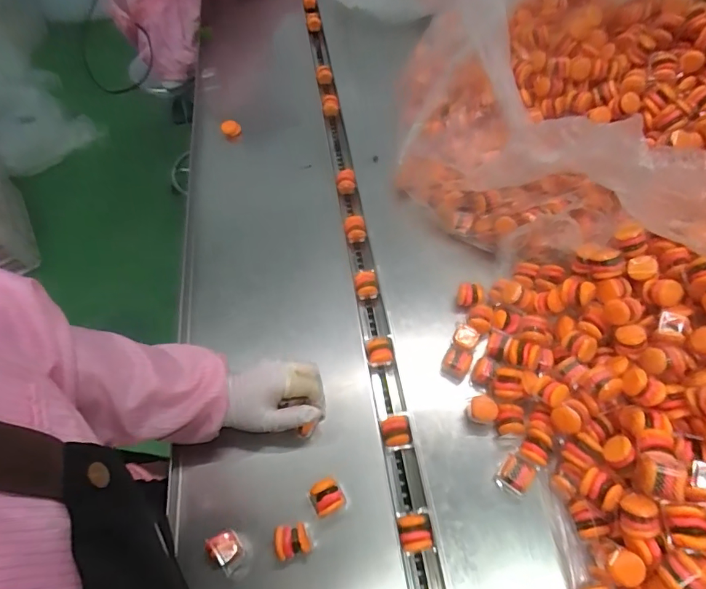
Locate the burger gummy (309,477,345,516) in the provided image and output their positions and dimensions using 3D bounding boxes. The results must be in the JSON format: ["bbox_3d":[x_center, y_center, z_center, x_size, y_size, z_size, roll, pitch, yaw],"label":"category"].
[{"bbox_3d":[-0.026,0.211,0.453,0.031,0.031,0.033,-26,61,-14],"label":"burger gummy"}]

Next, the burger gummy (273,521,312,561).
[{"bbox_3d":[-0.059,0.243,0.431,0.034,0.031,0.028,-8,58,-4],"label":"burger gummy"}]

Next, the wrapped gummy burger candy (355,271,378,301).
[{"bbox_3d":[0.018,-0.012,0.609,0.029,0.030,0.033,-6,58,-3],"label":"wrapped gummy burger candy"}]

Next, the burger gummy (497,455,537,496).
[{"bbox_3d":[0.170,0.190,0.456,0.036,0.029,0.031,27,62,17],"label":"burger gummy"}]

